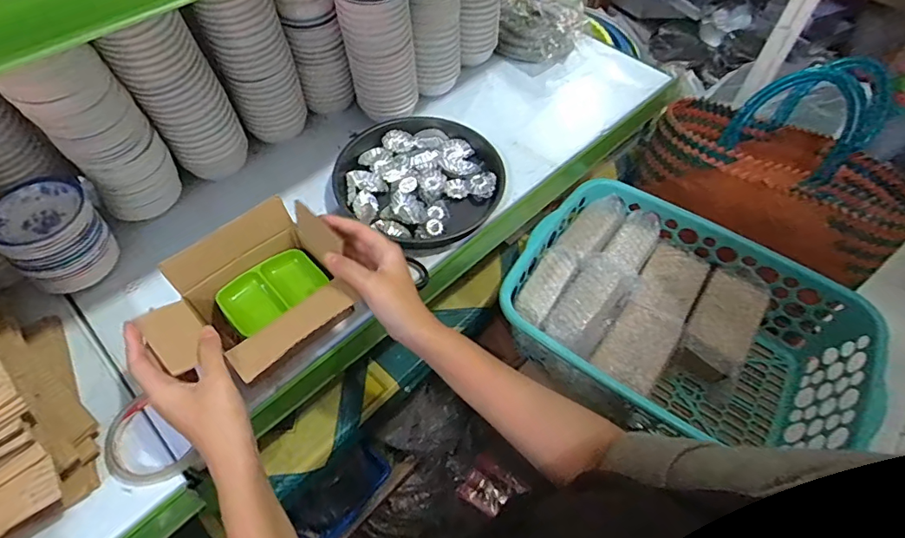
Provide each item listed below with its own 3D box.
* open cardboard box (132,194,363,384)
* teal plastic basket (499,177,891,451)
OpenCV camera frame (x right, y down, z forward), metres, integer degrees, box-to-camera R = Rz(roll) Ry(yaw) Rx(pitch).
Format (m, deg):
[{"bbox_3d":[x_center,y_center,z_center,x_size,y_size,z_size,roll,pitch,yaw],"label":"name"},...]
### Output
[{"bbox_3d":[-0.186,0.034,0.467,0.170,0.083,0.146,-36,64,-24],"label":"open cardboard box"},{"bbox_3d":[0.311,0.090,0.705,0.446,0.149,0.314,32,60,18],"label":"teal plastic basket"}]

